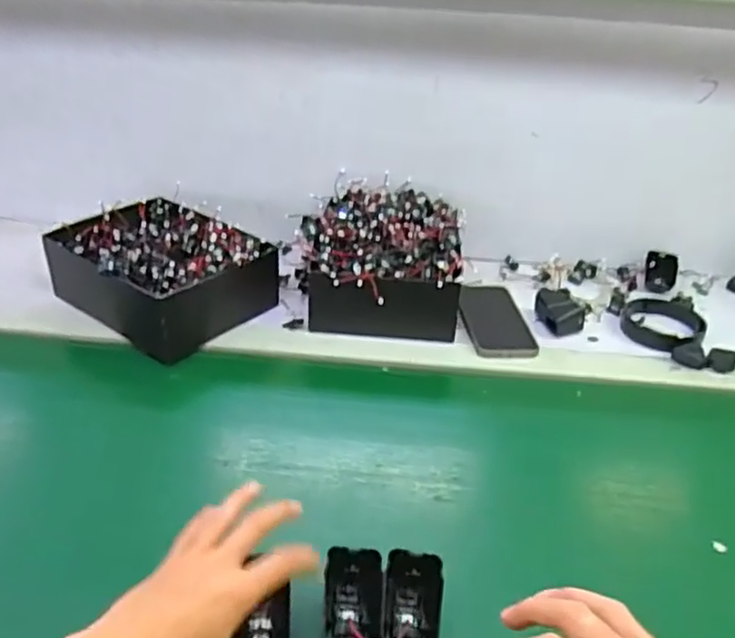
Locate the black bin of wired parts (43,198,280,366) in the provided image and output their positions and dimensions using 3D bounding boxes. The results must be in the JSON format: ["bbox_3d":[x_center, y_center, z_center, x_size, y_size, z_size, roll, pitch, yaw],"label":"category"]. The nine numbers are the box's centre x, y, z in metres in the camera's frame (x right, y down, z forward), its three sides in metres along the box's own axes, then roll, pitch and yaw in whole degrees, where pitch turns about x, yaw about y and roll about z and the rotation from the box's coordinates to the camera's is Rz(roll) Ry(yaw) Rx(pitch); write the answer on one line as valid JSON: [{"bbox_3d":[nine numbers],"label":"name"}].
[{"bbox_3d":[-0.256,-0.060,0.834,0.225,0.088,0.183,27,40,27],"label":"black bin of wired parts"}]

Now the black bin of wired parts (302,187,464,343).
[{"bbox_3d":[0.021,-0.071,0.859,0.184,0.105,0.233,7,35,1],"label":"black bin of wired parts"}]

